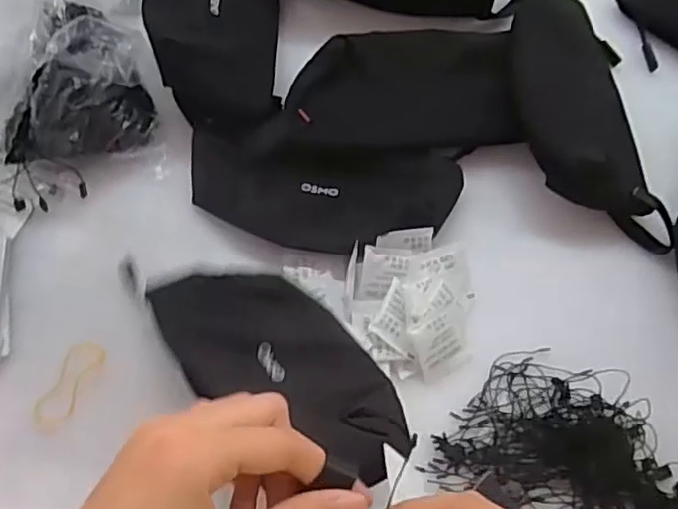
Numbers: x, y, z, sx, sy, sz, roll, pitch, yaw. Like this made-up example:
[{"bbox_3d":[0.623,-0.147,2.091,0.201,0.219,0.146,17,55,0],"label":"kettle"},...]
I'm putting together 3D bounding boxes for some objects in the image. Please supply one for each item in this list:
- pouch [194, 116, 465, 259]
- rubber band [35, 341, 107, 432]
[{"bbox_3d":[-0.011,-0.045,0.441,0.185,0.029,0.098,6,67,1],"label":"pouch"},{"bbox_3d":[-0.170,0.082,0.404,0.023,0.004,0.060,30,76,1],"label":"rubber band"}]

